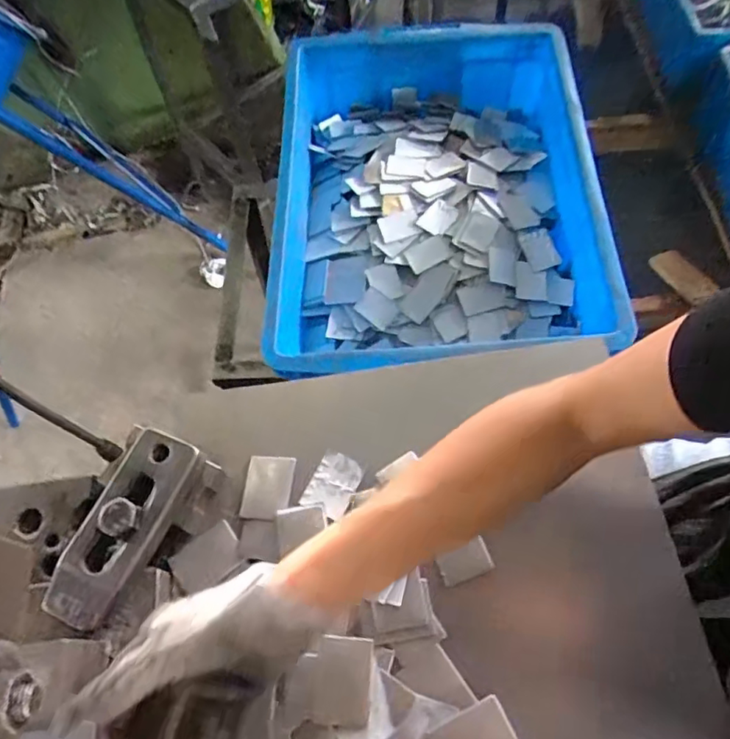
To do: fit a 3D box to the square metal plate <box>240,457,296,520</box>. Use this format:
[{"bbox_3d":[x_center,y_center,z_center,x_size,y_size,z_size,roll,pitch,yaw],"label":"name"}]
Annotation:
[{"bbox_3d":[-0.073,0.087,0.428,0.034,0.004,0.047,6,63,2],"label":"square metal plate"}]

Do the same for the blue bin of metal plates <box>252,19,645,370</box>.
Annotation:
[{"bbox_3d":[0.078,-0.201,0.679,0.345,0.112,0.484,-2,64,2],"label":"blue bin of metal plates"}]

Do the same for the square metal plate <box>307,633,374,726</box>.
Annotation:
[{"bbox_3d":[-0.014,0.195,0.362,0.037,0.004,0.049,9,68,-2],"label":"square metal plate"}]

